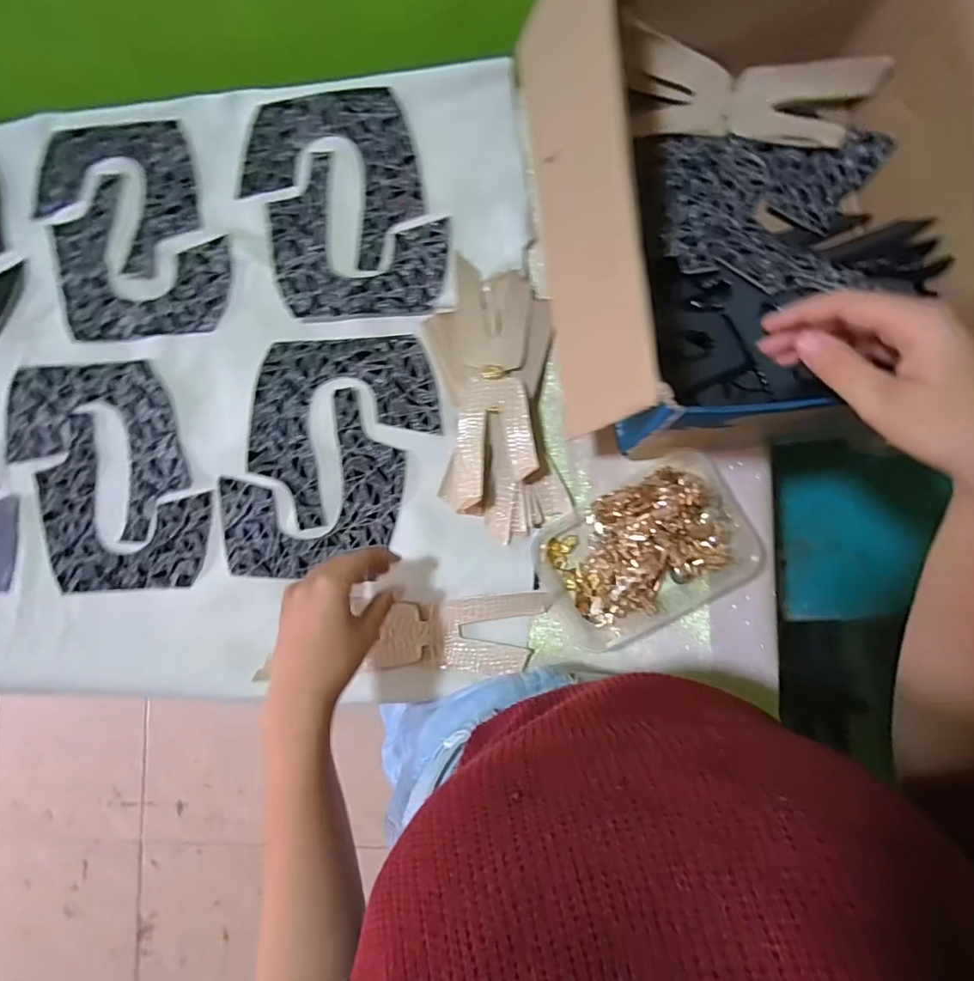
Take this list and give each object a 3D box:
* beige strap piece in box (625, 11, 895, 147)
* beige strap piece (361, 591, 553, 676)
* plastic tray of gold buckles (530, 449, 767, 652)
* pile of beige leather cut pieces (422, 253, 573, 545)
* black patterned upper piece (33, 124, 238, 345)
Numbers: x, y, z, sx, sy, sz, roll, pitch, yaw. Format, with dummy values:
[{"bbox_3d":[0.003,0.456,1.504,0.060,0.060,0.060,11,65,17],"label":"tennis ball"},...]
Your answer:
[{"bbox_3d":[0.225,-0.351,0.457,0.222,0.047,0.072,8,89,5],"label":"beige strap piece in box"},{"bbox_3d":[-0.025,0.139,0.492,0.168,0.010,0.072,-6,86,3],"label":"beige strap piece"},{"bbox_3d":[0.141,0.058,0.463,0.190,0.045,0.137,-29,86,4],"label":"plastic tray of gold buckles"},{"bbox_3d":[0.009,-0.084,0.489,0.112,0.035,0.247,-6,88,5],"label":"pile of beige leather cut pieces"},{"bbox_3d":[-0.373,-0.273,0.545,0.172,0.009,0.269,-25,82,-3],"label":"black patterned upper piece"}]

